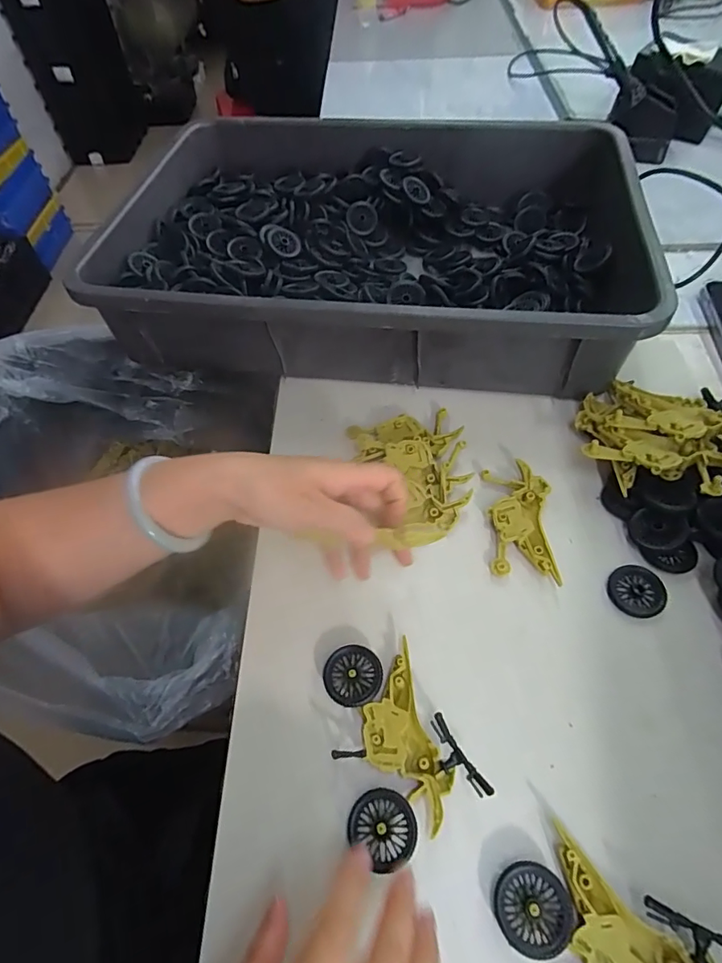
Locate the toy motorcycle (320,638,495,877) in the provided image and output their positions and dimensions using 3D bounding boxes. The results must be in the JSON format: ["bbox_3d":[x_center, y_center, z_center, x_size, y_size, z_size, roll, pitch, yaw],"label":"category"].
[{"bbox_3d":[0.022,0.154,0.296,0.075,0.012,0.116,-14,56,-7],"label":"toy motorcycle"}]

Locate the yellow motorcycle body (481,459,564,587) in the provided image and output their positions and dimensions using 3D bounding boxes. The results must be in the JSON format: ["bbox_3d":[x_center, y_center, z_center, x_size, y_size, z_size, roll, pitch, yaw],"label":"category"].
[{"bbox_3d":[0.122,0.031,0.377,0.046,0.015,0.096,2,55,3],"label":"yellow motorcycle body"}]

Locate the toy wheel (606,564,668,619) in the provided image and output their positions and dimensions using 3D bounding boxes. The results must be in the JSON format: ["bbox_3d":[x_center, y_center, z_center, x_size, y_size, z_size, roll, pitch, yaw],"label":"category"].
[{"bbox_3d":[0.198,0.079,0.350,0.038,0.005,0.037,-9,55,-4],"label":"toy wheel"}]

